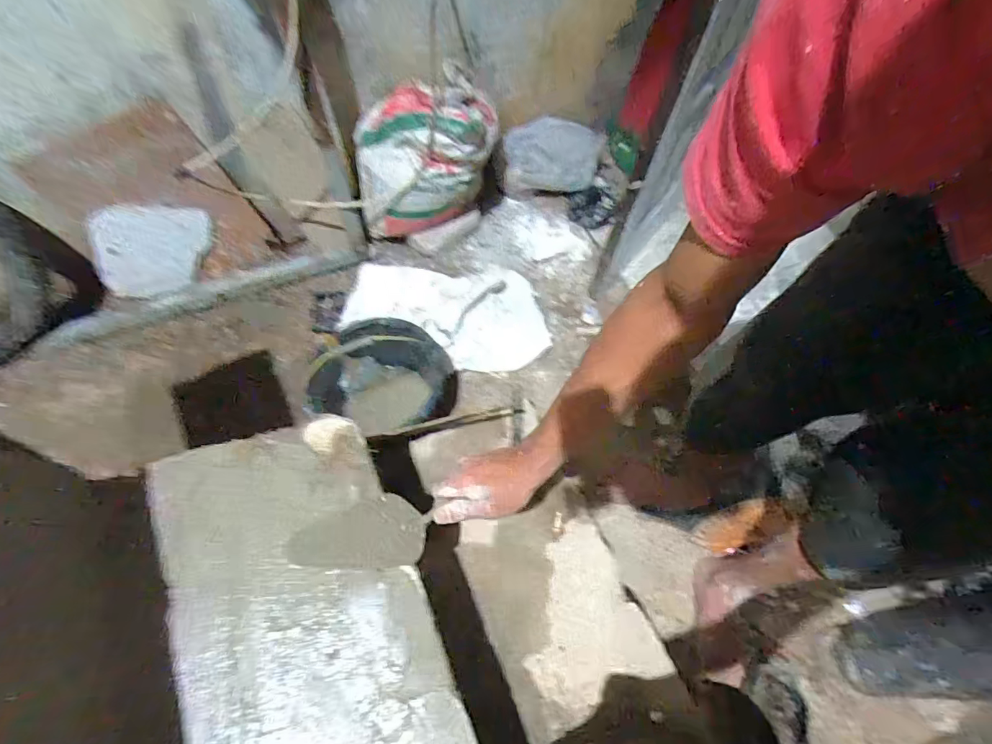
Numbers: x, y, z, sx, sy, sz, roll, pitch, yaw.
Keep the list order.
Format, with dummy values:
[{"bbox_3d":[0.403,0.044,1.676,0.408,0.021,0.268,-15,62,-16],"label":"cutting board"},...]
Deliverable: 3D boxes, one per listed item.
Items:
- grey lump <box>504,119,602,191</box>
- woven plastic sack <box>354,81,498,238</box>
[{"bbox_3d":[0.167,-0.650,1.445,0.318,0.141,0.166,-9,63,-8],"label":"grey lump"},{"bbox_3d":[-0.171,-0.507,1.193,0.328,0.345,0.152,-2,63,-4],"label":"woven plastic sack"}]

